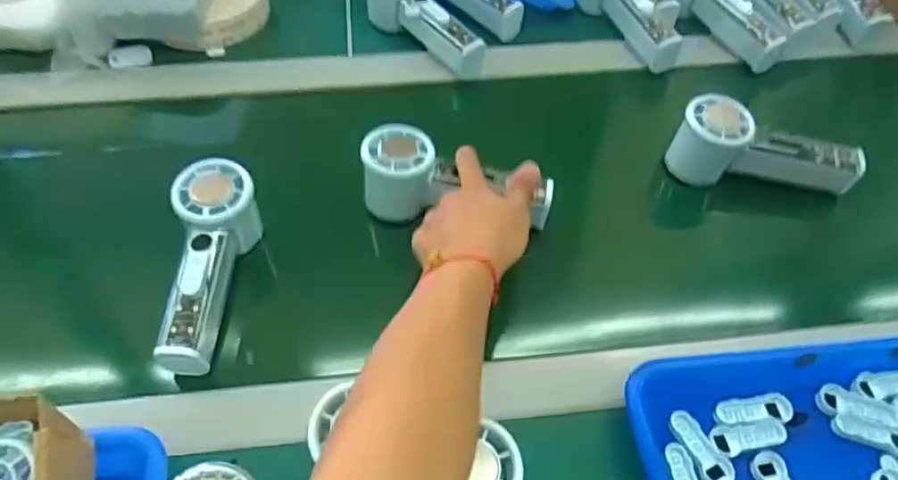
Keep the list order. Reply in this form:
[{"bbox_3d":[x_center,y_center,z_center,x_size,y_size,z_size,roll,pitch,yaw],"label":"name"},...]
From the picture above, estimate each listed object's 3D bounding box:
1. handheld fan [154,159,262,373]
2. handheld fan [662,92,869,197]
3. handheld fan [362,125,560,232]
[{"bbox_3d":[-0.173,0.017,0.452,0.050,0.059,0.152,-2,54,-3],"label":"handheld fan"},{"bbox_3d":[0.272,-0.079,0.535,0.151,0.060,0.050,10,55,6],"label":"handheld fan"},{"bbox_3d":[0.005,-0.044,0.505,0.151,0.056,0.056,11,55,-1],"label":"handheld fan"}]

